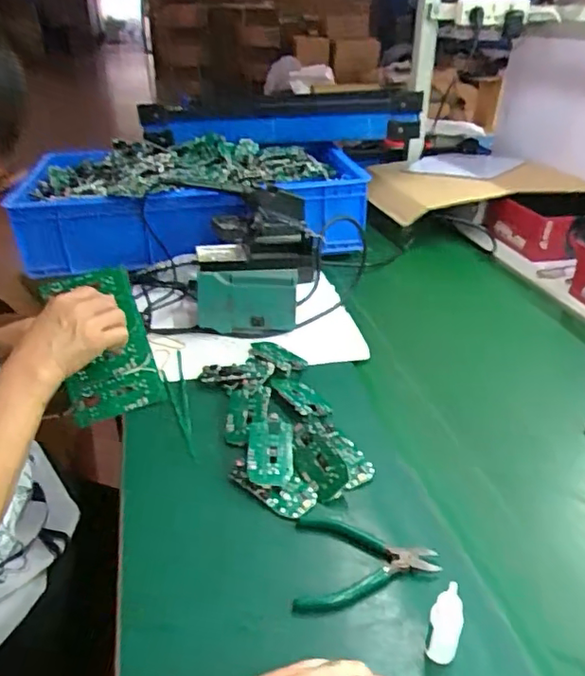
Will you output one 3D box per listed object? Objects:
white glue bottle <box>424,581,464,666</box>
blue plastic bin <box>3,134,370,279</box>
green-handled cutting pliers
[{"bbox_3d":[0.110,0.207,0.410,0.022,0.069,0.018,13,33,22],"label":"white glue bottle"},{"bbox_3d":[-0.188,-0.252,1.126,0.635,0.174,0.404,-1,30,-4],"label":"blue plastic bin"},{"bbox_3d":[0.063,0.191,0.489,0.119,0.010,0.092,1,30,3],"label":"green-handled cutting pliers"}]

